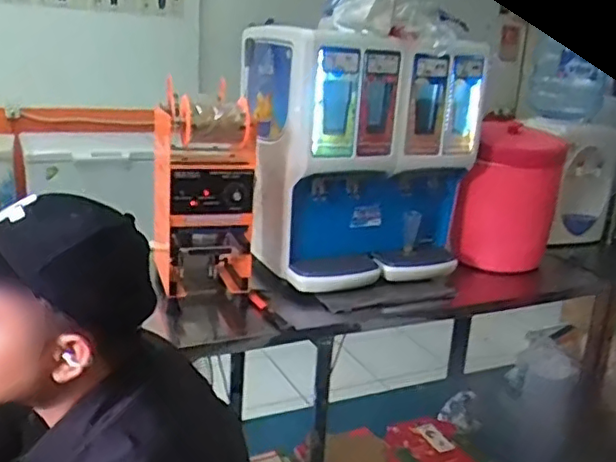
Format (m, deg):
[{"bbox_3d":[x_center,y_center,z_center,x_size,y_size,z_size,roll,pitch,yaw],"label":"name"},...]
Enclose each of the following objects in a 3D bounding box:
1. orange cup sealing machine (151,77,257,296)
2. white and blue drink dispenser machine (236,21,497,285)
[{"bbox_3d":[-0.266,-0.101,1.562,0.235,0.467,0.312,0,17,-12],"label":"orange cup sealing machine"},{"bbox_3d":[0.144,-0.201,1.722,0.578,0.635,0.364,-3,18,-21],"label":"white and blue drink dispenser machine"}]

